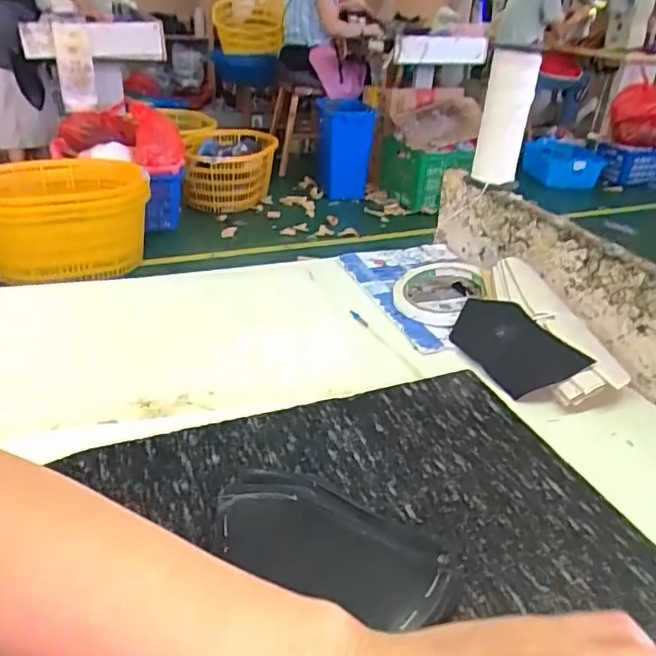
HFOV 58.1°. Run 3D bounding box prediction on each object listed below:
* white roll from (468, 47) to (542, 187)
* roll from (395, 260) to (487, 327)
[{"bbox_3d":[0.186,-0.220,0.623,0.049,0.131,0.044,11,30,14],"label":"white roll"},{"bbox_3d":[0.113,-0.039,0.600,0.090,0.021,0.105,6,29,5],"label":"roll"}]

